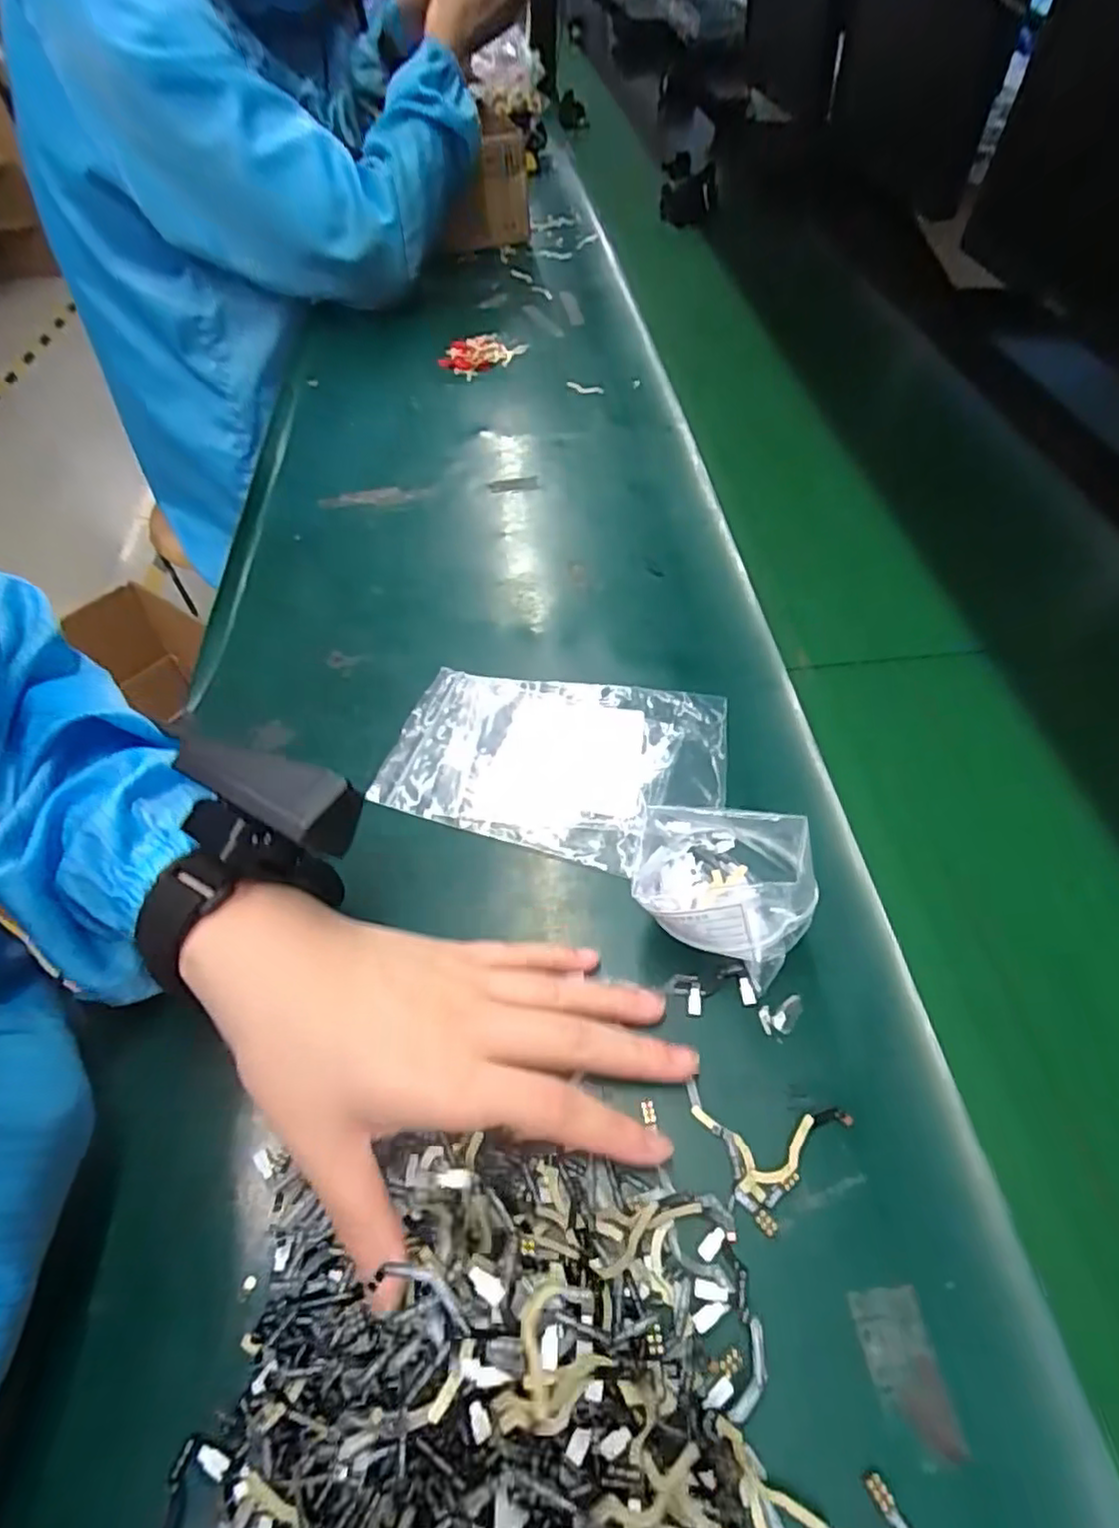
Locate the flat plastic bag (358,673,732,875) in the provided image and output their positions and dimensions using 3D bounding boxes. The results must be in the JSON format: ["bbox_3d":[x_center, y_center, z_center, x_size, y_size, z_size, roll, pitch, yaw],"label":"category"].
[{"bbox_3d":[-0.004,-0.002,0.365,0.177,0.009,0.111,9,55,8],"label":"flat plastic bag"}]

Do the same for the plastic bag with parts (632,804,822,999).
[{"bbox_3d":[0.067,0.052,0.284,0.069,0.066,0.066,-6,54,-3],"label":"plastic bag with parts"}]

